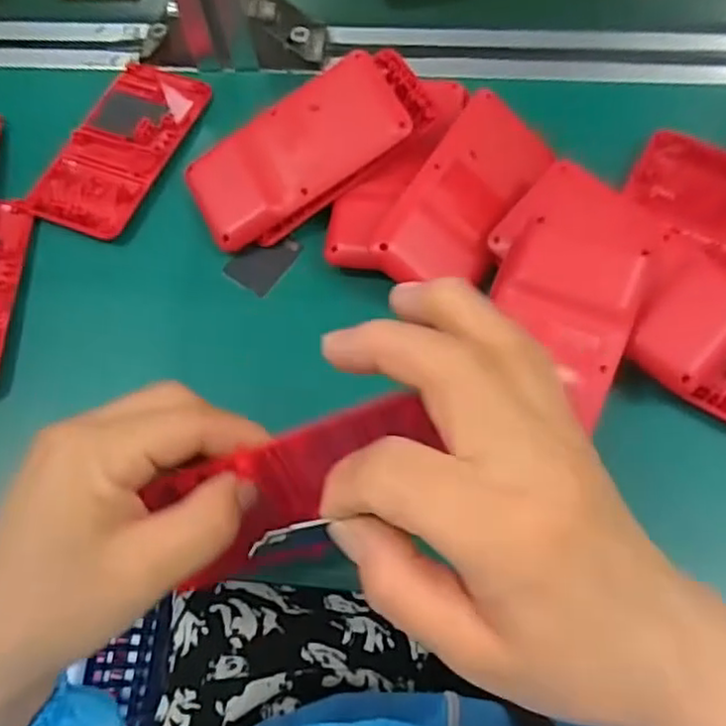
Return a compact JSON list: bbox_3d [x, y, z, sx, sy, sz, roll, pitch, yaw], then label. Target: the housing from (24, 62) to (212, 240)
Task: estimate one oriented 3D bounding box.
[{"bbox_3d":[-0.141,-0.127,0.392,0.059,0.009,0.116,23,70,13],"label":"housing"}]

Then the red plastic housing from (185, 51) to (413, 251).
[{"bbox_3d":[-0.037,-0.115,0.362,0.120,0.012,0.056,-32,68,6],"label":"red plastic housing"}]

